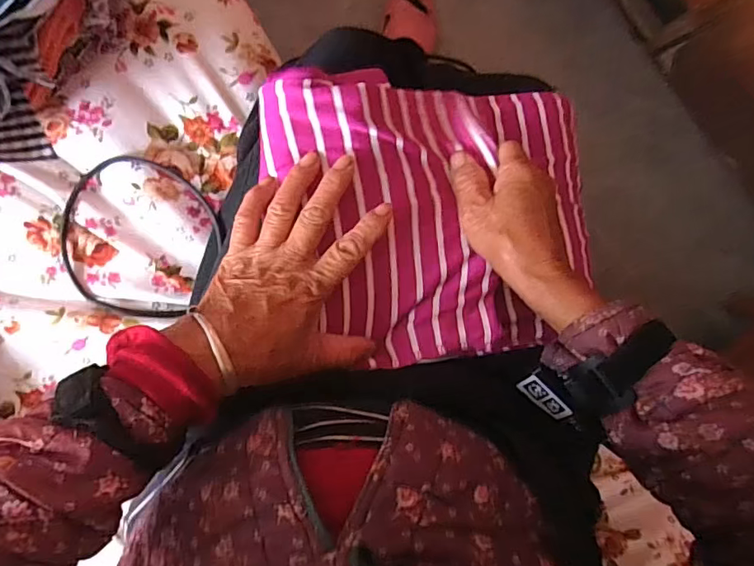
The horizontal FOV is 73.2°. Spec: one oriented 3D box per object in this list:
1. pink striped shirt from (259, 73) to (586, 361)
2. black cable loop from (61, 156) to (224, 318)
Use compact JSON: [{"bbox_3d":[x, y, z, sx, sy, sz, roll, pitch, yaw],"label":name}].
[{"bbox_3d":[0.052,-0.055,0.394,0.256,0.077,0.213,-6,96,-6],"label":"pink striped shirt"},{"bbox_3d":[-0.206,-0.037,0.441,0.128,0.007,0.131,-1,96,-7],"label":"black cable loop"}]

